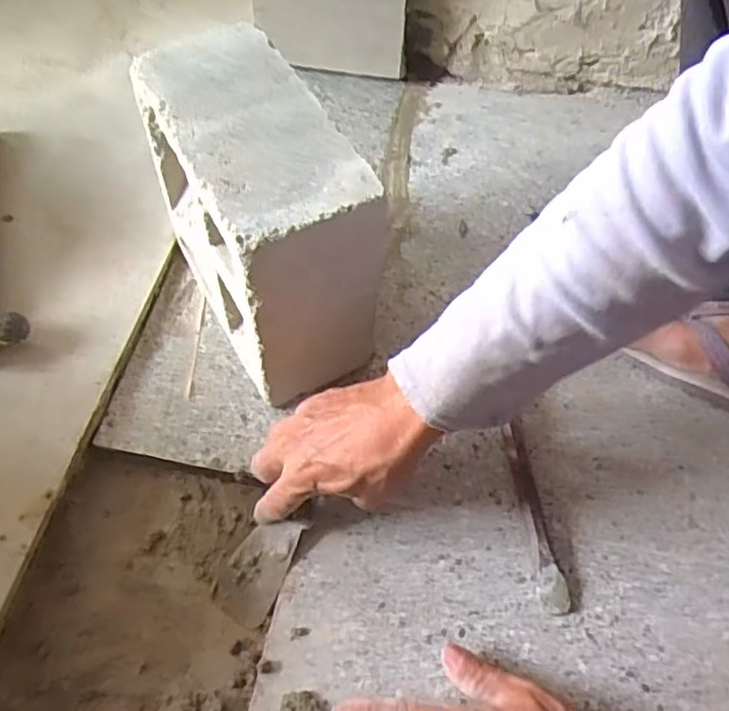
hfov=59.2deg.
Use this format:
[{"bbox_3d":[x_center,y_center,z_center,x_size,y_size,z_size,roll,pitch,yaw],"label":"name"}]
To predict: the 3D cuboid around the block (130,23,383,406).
[{"bbox_3d":[-0.074,-0.092,0.492,0.101,0.199,0.221,-25,63,-17],"label":"block"}]

